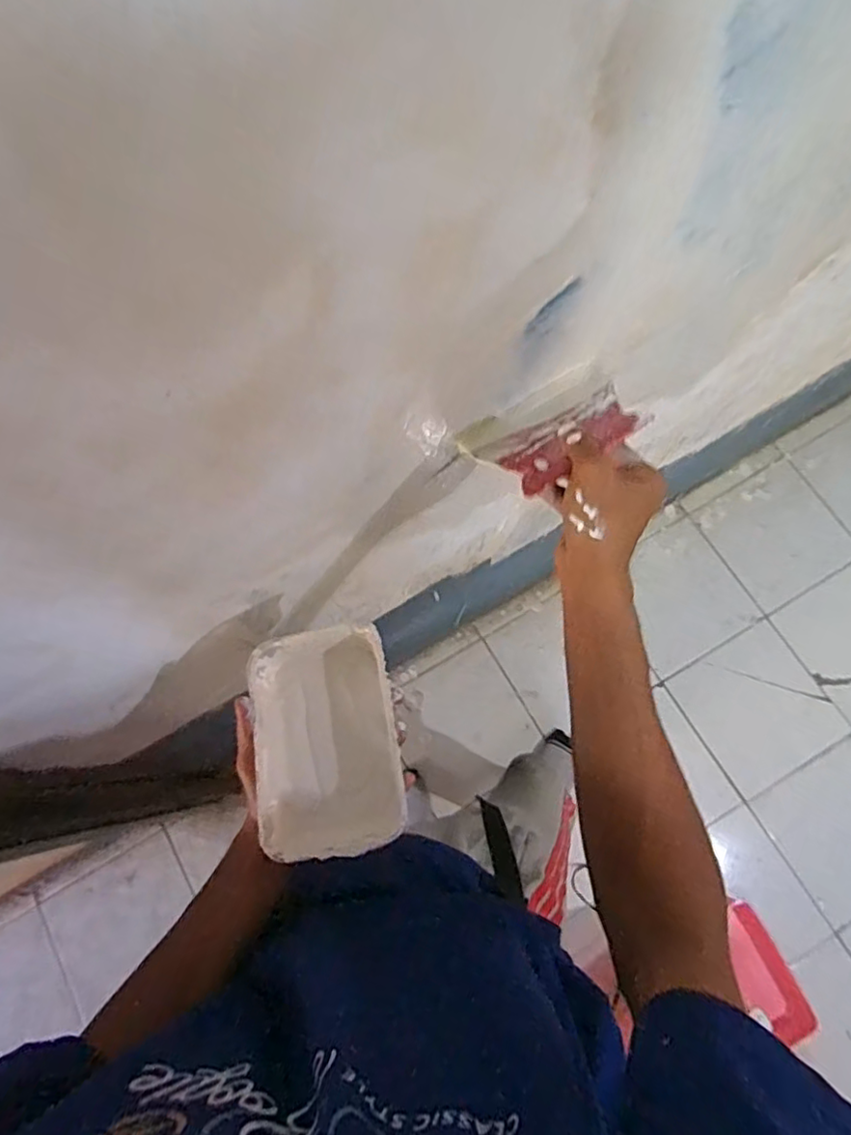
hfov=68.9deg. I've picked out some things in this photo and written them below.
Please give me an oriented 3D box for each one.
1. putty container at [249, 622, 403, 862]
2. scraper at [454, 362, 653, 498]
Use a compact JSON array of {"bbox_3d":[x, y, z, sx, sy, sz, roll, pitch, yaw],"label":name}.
[{"bbox_3d":[-0.079,0.137,0.506,0.112,0.059,0.172,-12,75,-1],"label":"putty container"},{"bbox_3d":[0.101,-0.110,0.482,0.124,0.021,0.106,-33,41,-2],"label":"scraper"}]

